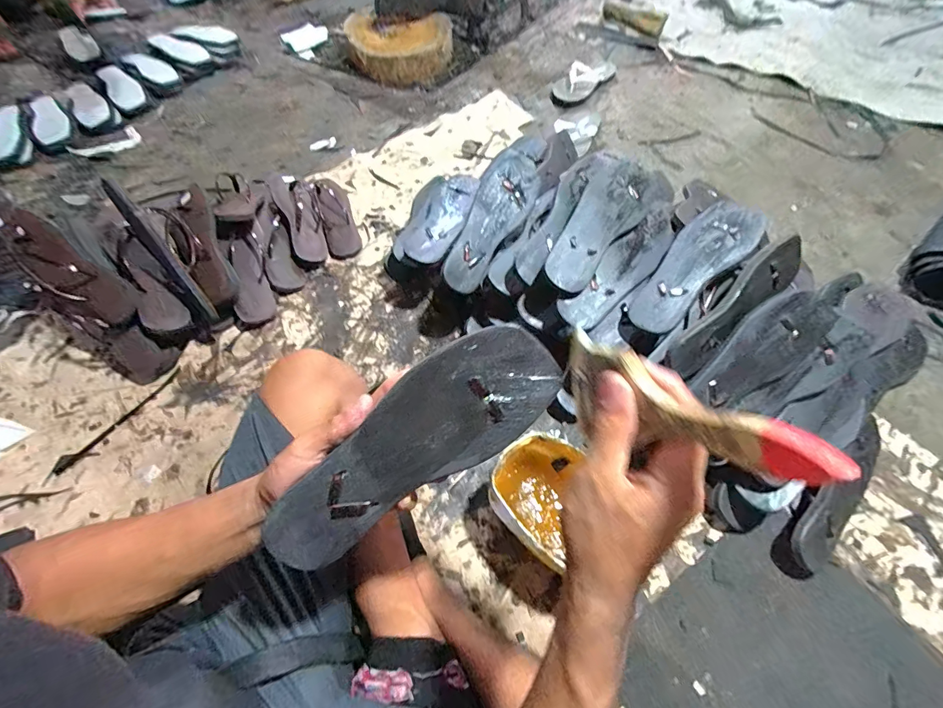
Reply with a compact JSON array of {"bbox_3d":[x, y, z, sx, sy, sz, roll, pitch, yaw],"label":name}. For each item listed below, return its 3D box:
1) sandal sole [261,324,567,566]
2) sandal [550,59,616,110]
[{"bbox_3d":[-0.046,0.066,0.306,0.240,0.010,0.088,-32,103,-1],"label":"sandal sole"},{"bbox_3d":[0.327,-0.803,1.192,0.111,0.050,0.272,33,66,19],"label":"sandal"}]

